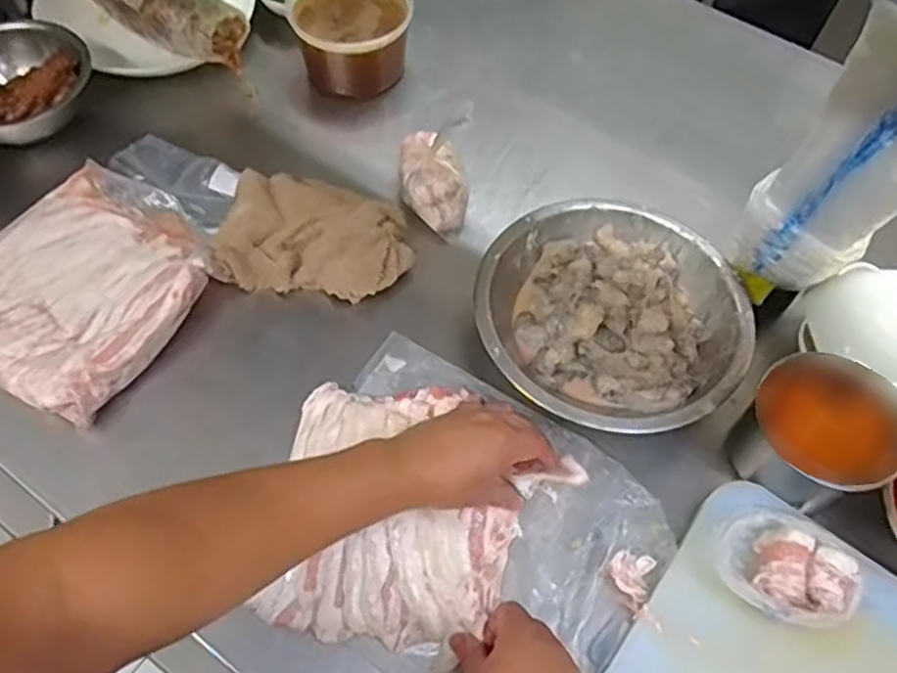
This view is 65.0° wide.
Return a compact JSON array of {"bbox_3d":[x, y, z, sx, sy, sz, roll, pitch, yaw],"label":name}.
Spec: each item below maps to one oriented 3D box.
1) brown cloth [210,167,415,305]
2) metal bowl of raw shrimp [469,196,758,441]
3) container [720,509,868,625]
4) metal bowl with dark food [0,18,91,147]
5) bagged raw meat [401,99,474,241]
[{"bbox_3d":[-0.134,-0.115,0.732,0.190,0.062,0.148,8,59,1],"label":"brown cloth"},{"bbox_3d":[0.155,-0.017,0.684,0.243,0.075,0.244,2,59,-3],"label":"metal bowl of raw shrimp"},{"bbox_3d":[0.264,0.181,0.545,0.108,0.040,0.077,11,59,2],"label":"container"},{"bbox_3d":[-0.491,-0.287,0.786,0.162,0.063,0.166,-33,67,-21],"label":"metal bowl with dark food"},{"bbox_3d":[-0.014,-0.181,0.736,0.071,0.138,0.095,3,59,-2],"label":"bagged raw meat"}]

